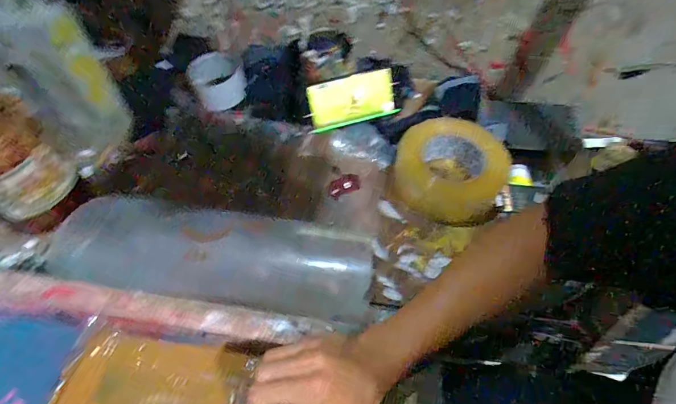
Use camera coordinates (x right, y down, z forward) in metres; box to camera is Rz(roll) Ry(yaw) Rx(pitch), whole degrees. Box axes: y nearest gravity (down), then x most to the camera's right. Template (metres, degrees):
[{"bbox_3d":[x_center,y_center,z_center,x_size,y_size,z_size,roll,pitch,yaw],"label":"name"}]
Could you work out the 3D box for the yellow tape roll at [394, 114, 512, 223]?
[{"bbox_3d":[0.157,-0.052,0.541,0.147,0.050,0.155,0,56,1],"label":"yellow tape roll"}]

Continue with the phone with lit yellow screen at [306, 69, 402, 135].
[{"bbox_3d":[0.023,-0.155,0.586,0.130,0.074,0.011,-14,35,-8],"label":"phone with lit yellow screen"}]

